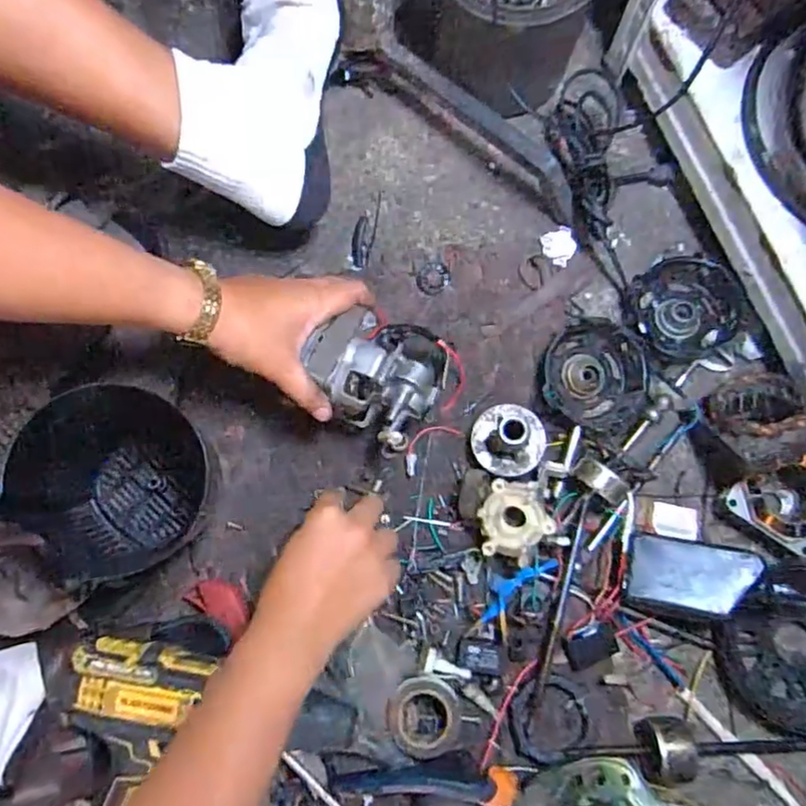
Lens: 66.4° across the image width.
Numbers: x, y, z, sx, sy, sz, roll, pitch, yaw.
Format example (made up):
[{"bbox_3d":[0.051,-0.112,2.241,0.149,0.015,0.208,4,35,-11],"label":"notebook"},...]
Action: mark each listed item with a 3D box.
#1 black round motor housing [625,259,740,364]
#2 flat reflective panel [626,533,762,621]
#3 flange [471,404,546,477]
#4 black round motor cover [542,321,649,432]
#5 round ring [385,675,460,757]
[{"bbox_3d":[0.240,-0.080,0.527,0.084,0.022,0.085,0,78,1],"label":"black round motor housing"},{"bbox_3d":[0.215,0.130,0.460,0.090,0.011,0.052,5,65,19],"label":"flat reflective panel"},{"bbox_3d":[0.085,0.027,0.487,0.057,0.054,0.057,0,78,1],"label":"flange"},{"bbox_3d":[0.159,-0.023,0.508,0.087,0.030,0.087,0,78,1],"label":"black round motor cover"},{"bbox_3d":[0.016,0.233,0.457,0.052,0.023,0.053,0,78,1],"label":"round ring"}]

